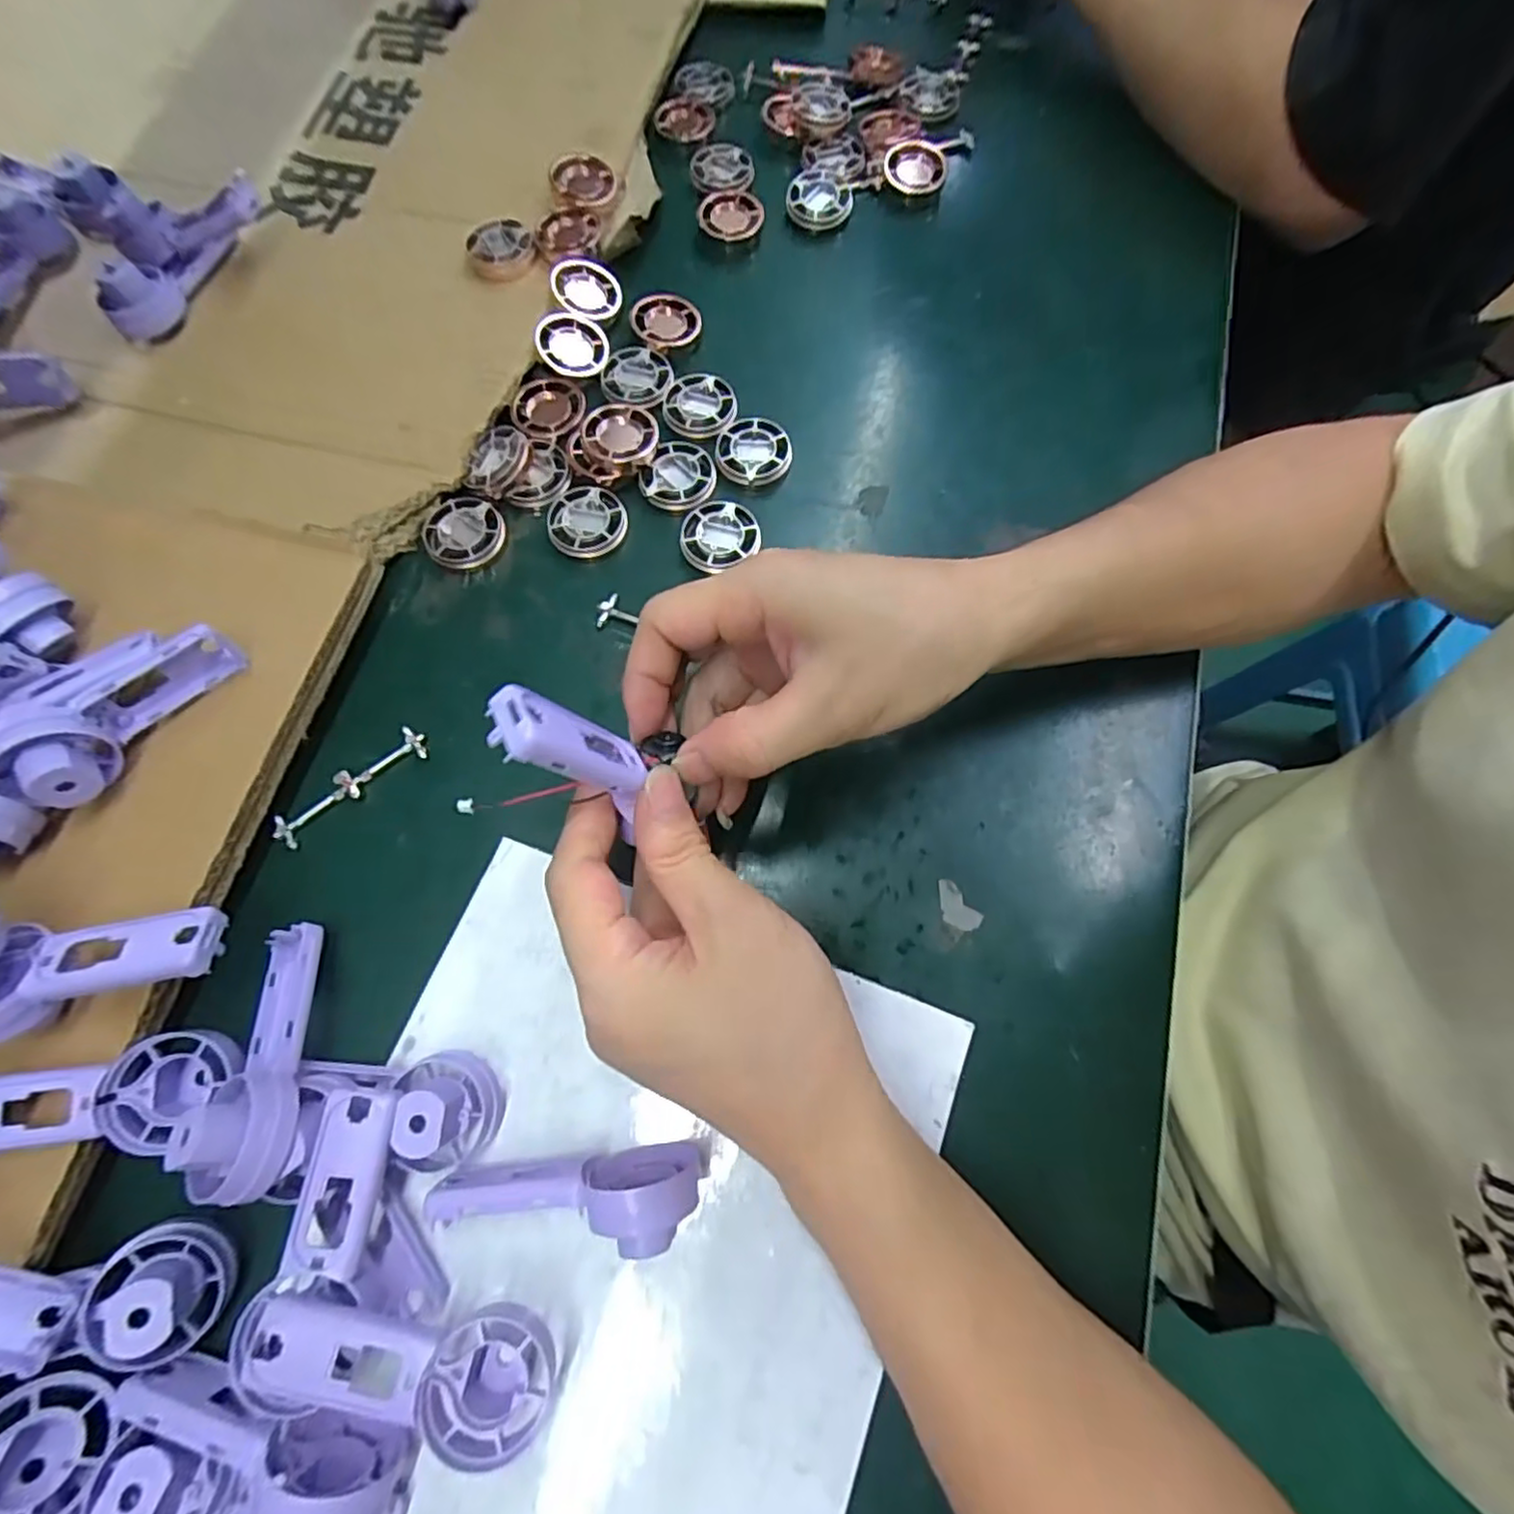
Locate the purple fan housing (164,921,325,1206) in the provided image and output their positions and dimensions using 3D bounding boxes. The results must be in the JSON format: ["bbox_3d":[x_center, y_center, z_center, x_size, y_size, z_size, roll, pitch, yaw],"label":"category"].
[{"bbox_3d":[-0.180,0.107,0.249,0.031,0.021,0.092,-7,51,-4],"label":"purple fan housing"}]

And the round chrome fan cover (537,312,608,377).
[{"bbox_3d":[-0.101,-0.226,0.372,0.037,0.007,0.036,-4,83,-16],"label":"round chrome fan cover"}]

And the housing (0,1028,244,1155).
[{"bbox_3d":[-0.240,0.124,0.245,0.093,0.022,0.038,-2,70,-21],"label":"housing"}]

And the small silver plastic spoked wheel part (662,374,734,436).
[{"bbox_3d":[-0.031,-0.191,0.366,0.038,0.004,0.039,-6,72,-3],"label":"small silver plastic spoked wheel part"}]

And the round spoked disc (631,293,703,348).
[{"bbox_3d":[-0.051,-0.245,0.381,0.038,0.007,0.033,-18,73,-7],"label":"round spoked disc"}]

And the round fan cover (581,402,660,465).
[{"bbox_3d":[-0.071,-0.168,0.352,0.037,0.006,0.037,0,74,-2],"label":"round fan cover"}]

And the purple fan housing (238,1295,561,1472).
[{"bbox_3d":[-0.113,0.196,0.223,0.095,0.024,0.038,17,71,-8],"label":"purple fan housing"}]

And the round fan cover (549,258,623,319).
[{"bbox_3d":[-0.096,-0.264,0.381,0.036,0.011,0.039,0,71,-1],"label":"round fan cover"}]

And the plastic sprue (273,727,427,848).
[{"bbox_3d":[-0.182,0.012,0.303,0.072,0.005,0.015,-38,76,-13],"label":"plastic sprue"}]

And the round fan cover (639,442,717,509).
[{"bbox_3d":[-0.040,-0.148,0.353,0.036,0.006,0.038,0,71,-1],"label":"round fan cover"}]

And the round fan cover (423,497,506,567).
[{"bbox_3d":[-0.148,-0.114,0.347,0.039,0.009,0.037,0,71,-1],"label":"round fan cover"}]

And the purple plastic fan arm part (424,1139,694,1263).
[{"bbox_3d":[-0.064,0.152,0.241,0.092,0.046,0.021,-6,71,13],"label":"purple plastic fan arm part"}]

